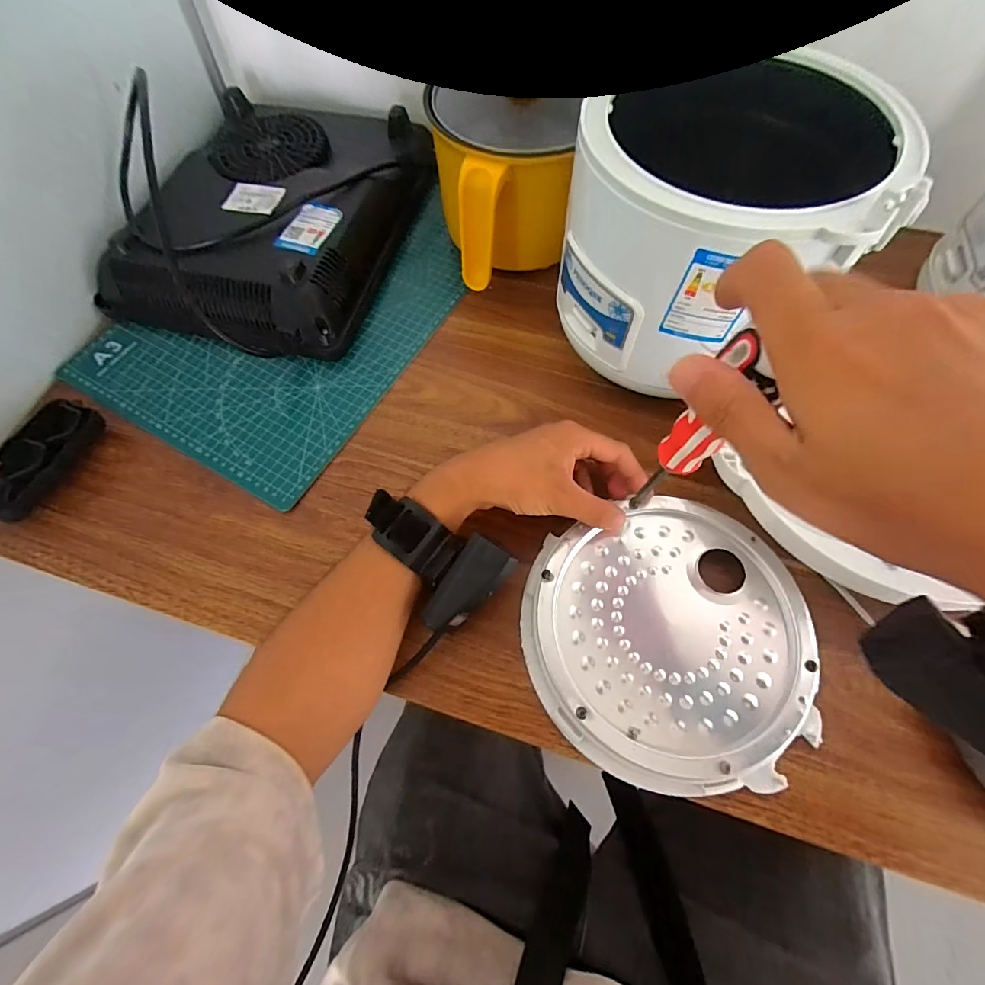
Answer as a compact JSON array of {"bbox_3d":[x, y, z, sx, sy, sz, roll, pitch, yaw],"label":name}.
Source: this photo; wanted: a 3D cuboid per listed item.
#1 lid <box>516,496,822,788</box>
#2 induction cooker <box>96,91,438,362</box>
[{"bbox_3d":[0.119,0.098,0.315,0.186,0.019,0.182,0,65,1],"label":"lid"},{"bbox_3d":[-0.219,-0.291,0.479,0.243,0.067,0.337,14,66,7],"label":"induction cooker"}]

